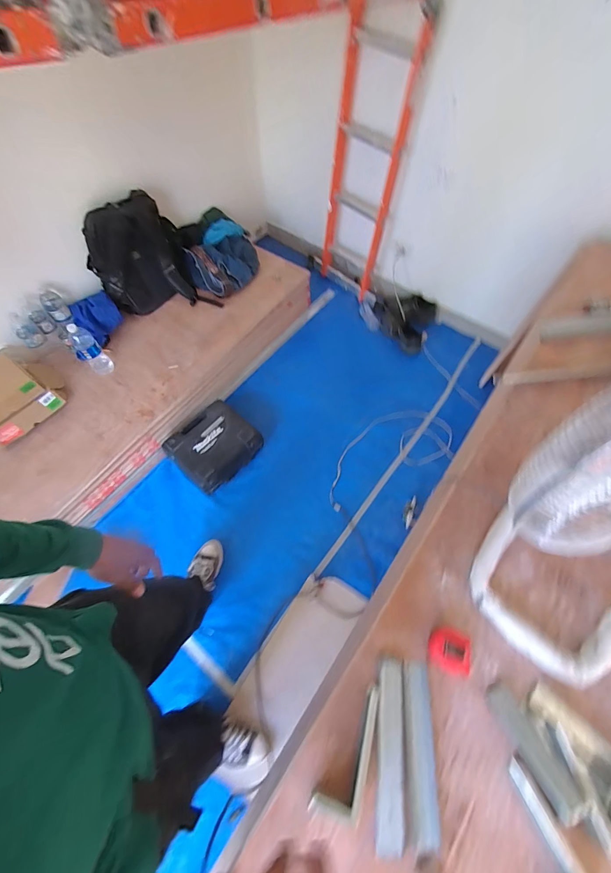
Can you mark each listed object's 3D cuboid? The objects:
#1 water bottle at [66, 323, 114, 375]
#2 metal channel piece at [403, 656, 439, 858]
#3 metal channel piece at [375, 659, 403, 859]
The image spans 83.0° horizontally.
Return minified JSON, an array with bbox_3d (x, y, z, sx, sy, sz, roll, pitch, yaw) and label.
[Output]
[{"bbox_3d":[-0.869,-0.347,1.384,0.096,0.241,0.081,-39,69,-19],"label":"water bottle"},{"bbox_3d":[0.183,0.498,0.552,0.045,0.022,0.227,7,62,2],"label":"metal channel piece"},{"bbox_3d":[0.134,0.485,0.538,0.045,0.032,0.228,8,62,3],"label":"metal channel piece"}]

